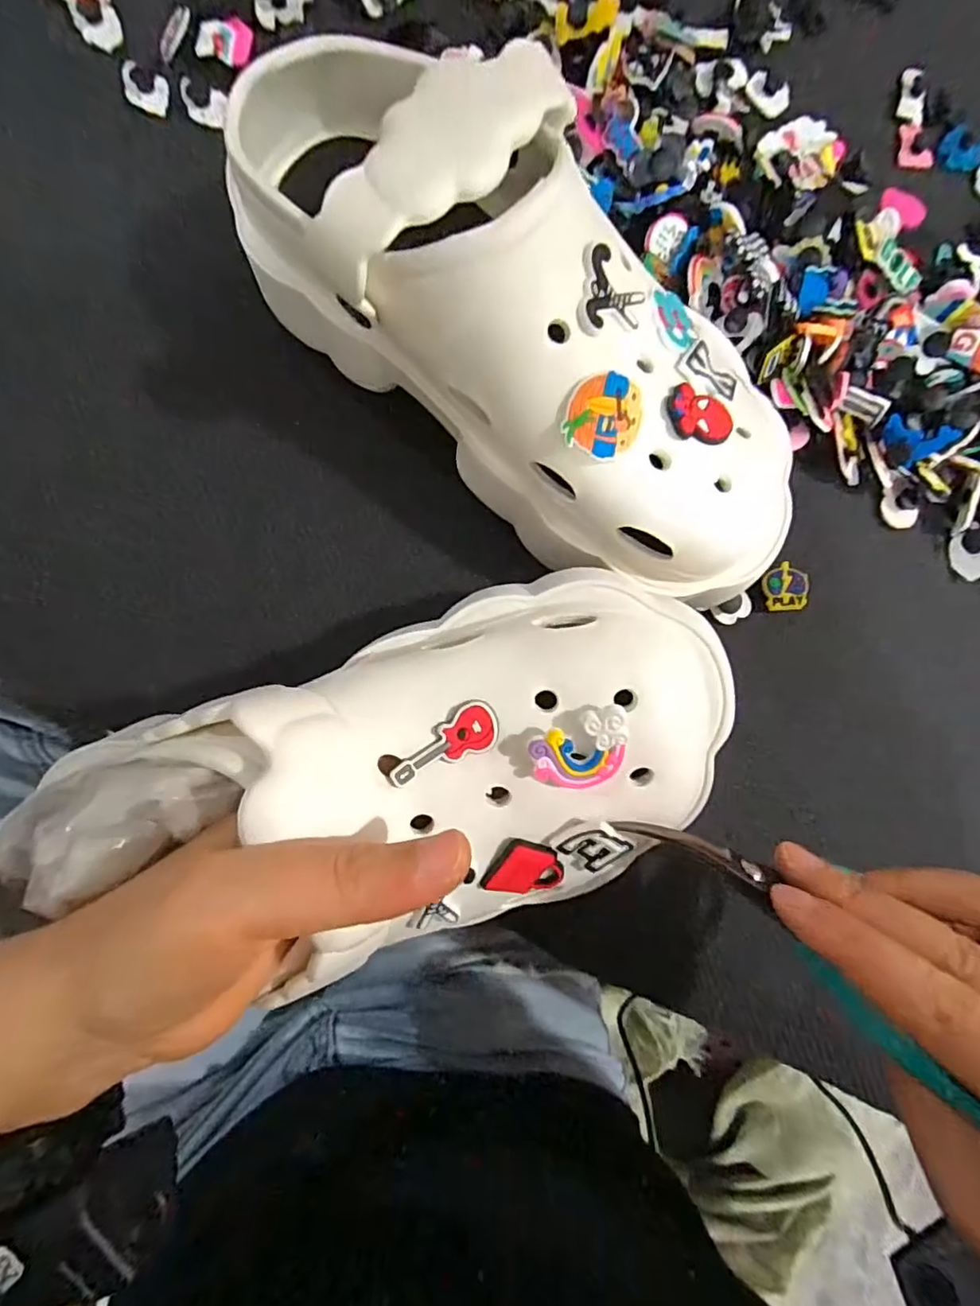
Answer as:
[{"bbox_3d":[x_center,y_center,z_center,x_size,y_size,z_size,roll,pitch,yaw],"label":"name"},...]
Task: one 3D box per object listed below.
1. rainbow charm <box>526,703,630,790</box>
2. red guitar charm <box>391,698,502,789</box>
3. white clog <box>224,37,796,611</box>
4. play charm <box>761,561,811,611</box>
[{"bbox_3d":[0.028,0.030,0.167,0.029,0.005,0.025,-23,118,-1],"label":"rainbow charm"},{"bbox_3d":[-0.013,0.028,0.166,0.035,0.004,0.014,-33,89,-8],"label":"red guitar charm"},{"bbox_3d":[0.021,-0.126,0.226,0.268,0.111,0.123,42,81,-2],"label":"white clog"},{"bbox_3d":[0.148,-0.033,0.281,0.021,0.004,0.025,1,84,-7],"label":"play charm"}]

